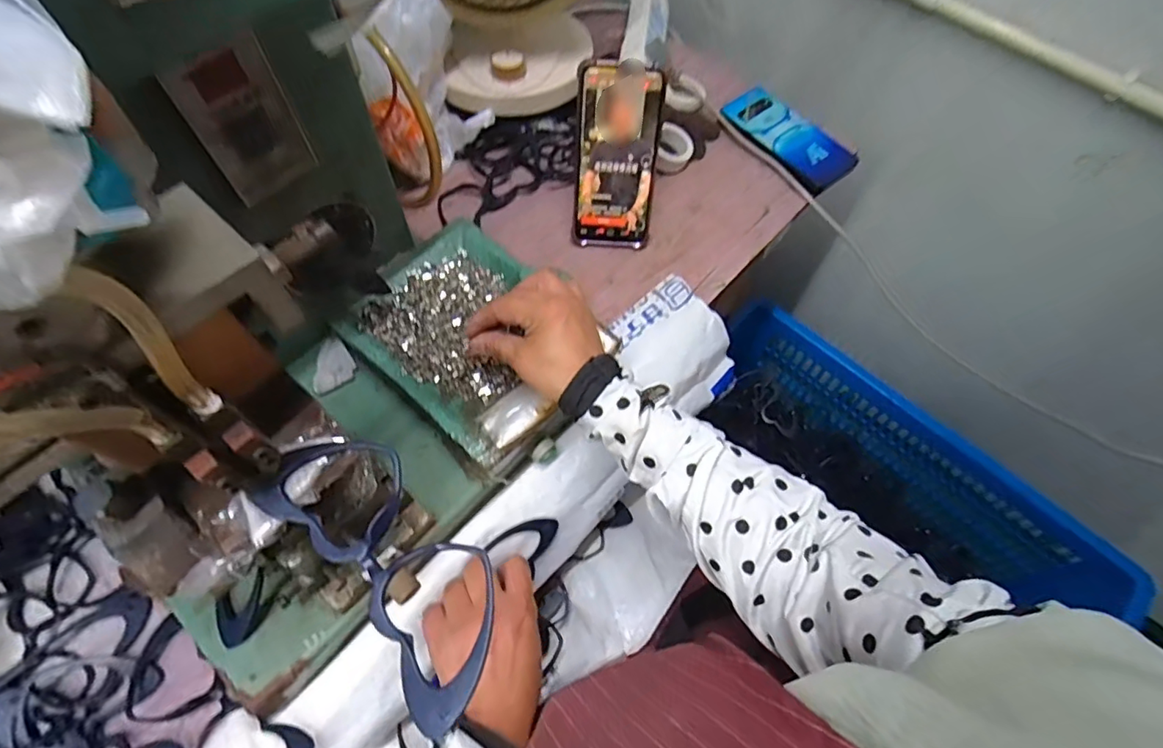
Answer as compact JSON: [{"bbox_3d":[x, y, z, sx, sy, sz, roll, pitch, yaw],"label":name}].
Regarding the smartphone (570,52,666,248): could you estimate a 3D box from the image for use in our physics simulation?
[{"bbox_3d":[0.033,-0.200,0.527,0.076,0.170,0.005,3,39,2],"label":"smartphone"}]

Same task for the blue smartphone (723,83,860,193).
[{"bbox_3d":[0.241,-0.277,0.646,0.075,0.015,0.155,-41,80,-17],"label":"blue smartphone"}]

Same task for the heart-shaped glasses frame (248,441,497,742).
[{"bbox_3d":[-0.089,0.081,0.254,0.060,0.016,0.143,-41,68,-20],"label":"heart-shaped glasses frame"}]

